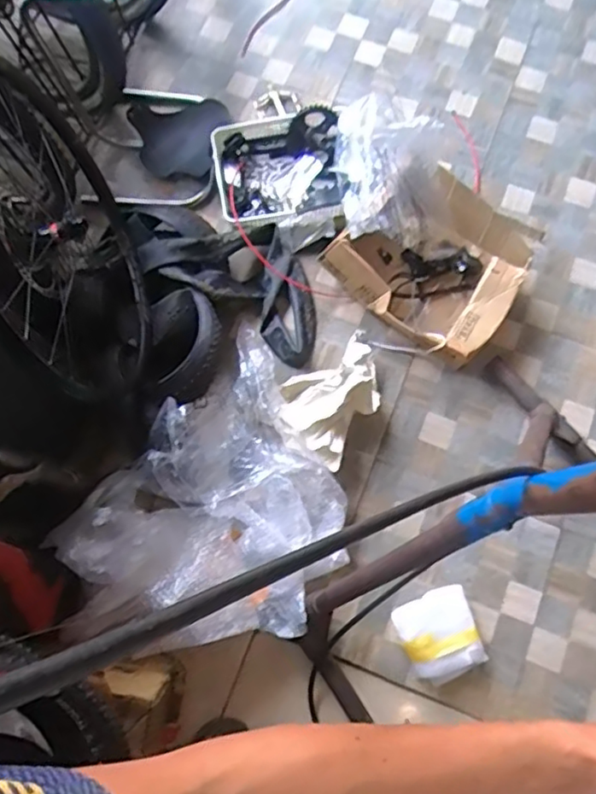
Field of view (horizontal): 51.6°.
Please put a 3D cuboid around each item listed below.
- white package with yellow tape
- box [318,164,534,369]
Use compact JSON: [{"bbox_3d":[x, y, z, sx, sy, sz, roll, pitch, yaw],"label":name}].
[{"bbox_3d":[0.271,0.453,1.172,0.150,0.048,0.152,-24,76,-5],"label":"white package with yellow tape"},{"bbox_3d":[0.299,-0.277,1.314,0.355,0.157,0.323,43,80,11],"label":"box"}]

